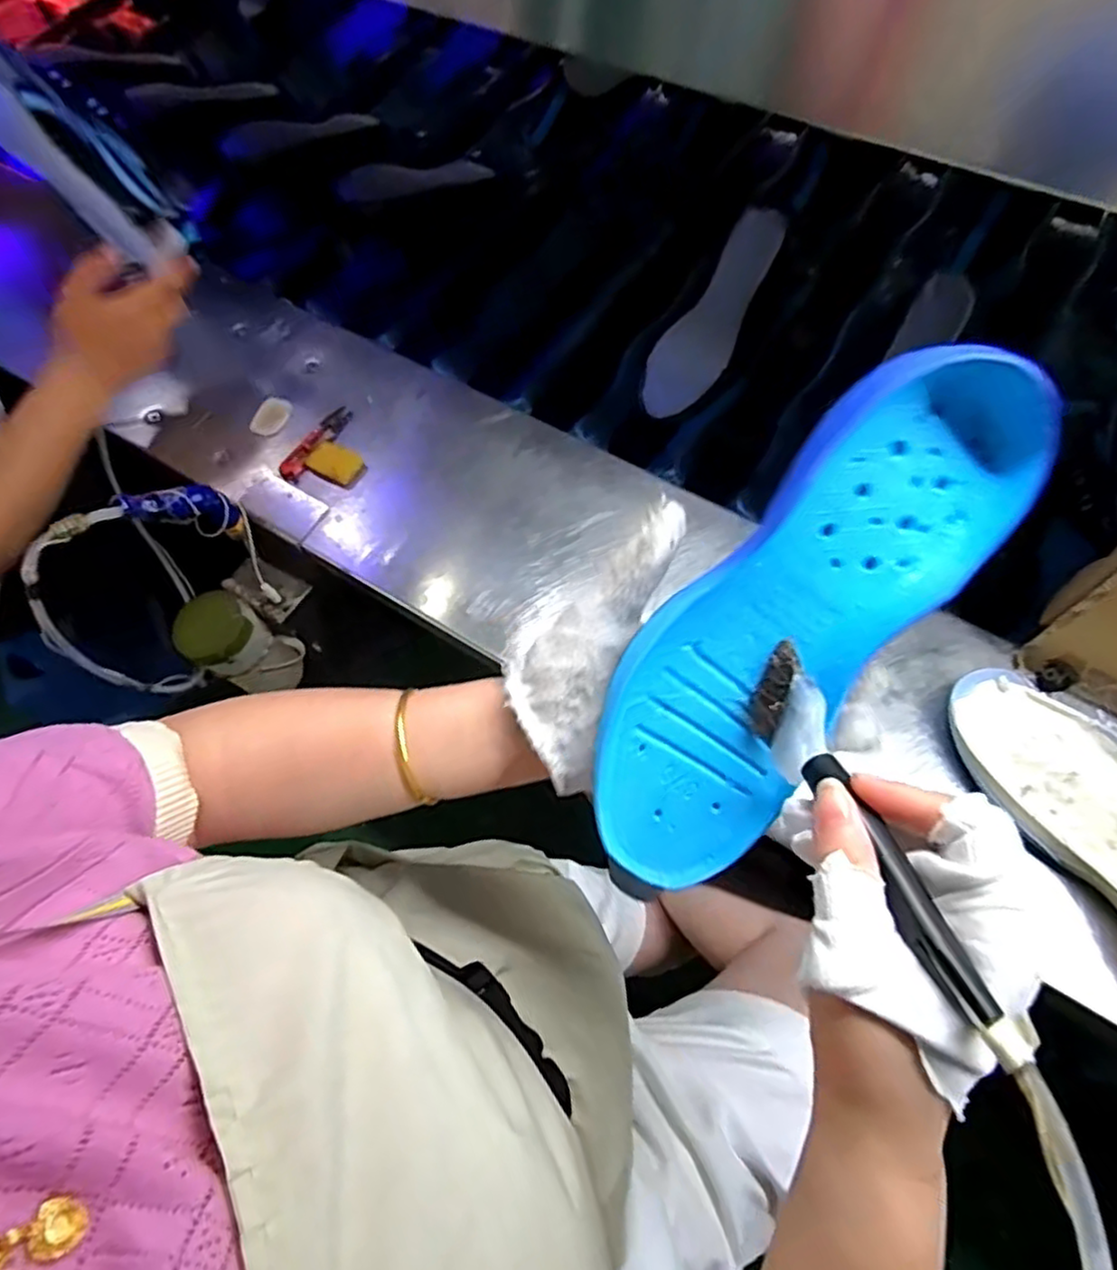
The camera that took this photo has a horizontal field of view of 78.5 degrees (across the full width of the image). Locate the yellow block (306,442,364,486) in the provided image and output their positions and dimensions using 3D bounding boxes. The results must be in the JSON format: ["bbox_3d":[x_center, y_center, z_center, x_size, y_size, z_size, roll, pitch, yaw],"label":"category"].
[{"bbox_3d":[-0.223,-0.172,0.686,0.053,0.007,0.036,29,74,11],"label":"yellow block"}]

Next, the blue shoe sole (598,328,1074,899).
[{"bbox_3d":[0.099,-0.002,0.297,0.089,0.036,0.250,38,103,14],"label":"blue shoe sole"}]

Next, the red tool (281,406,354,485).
[{"bbox_3d":[-0.247,-0.196,0.697,0.028,0.008,0.099,31,74,12],"label":"red tool"}]

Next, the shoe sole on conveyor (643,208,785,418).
[{"bbox_3d":[0.170,-0.349,0.738,0.075,0.028,0.240,32,96,12],"label":"shoe sole on conveyor"}]

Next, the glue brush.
[{"bbox_3d":[0.113,0.066,0.262,0.023,0.032,0.146,-17,42,-4],"label":"glue brush"}]

